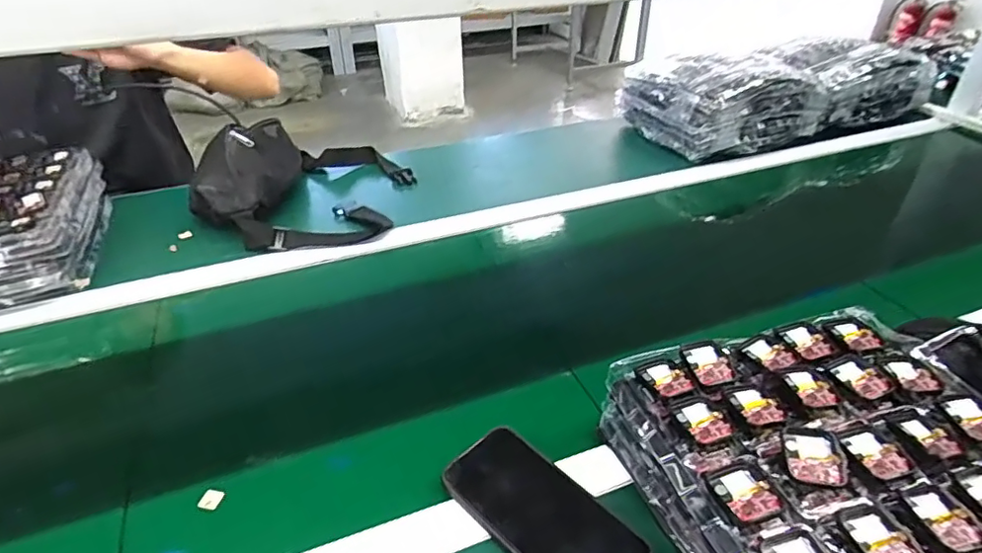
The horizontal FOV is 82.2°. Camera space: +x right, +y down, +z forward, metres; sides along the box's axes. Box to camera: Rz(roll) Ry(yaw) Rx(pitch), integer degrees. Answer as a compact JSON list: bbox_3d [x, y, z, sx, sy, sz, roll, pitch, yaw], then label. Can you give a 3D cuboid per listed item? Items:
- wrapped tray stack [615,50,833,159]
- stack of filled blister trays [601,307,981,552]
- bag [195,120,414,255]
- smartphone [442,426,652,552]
[{"bbox_3d":[0.447,-0.355,1.105,0.307,0.125,0.268,-13,37,-16],"label":"wrapped tray stack"},{"bbox_3d":[0.264,0.154,0.405,0.279,0.073,0.292,-11,36,-14],"label":"stack of filled blister trays"},{"bbox_3d":[-0.286,-0.163,0.874,0.325,0.100,0.301,-8,35,-9],"label":"bag"},{"bbox_3d":[0.040,0.181,0.434,0.078,0.010,0.160,-34,45,-31],"label":"smartphone"}]

